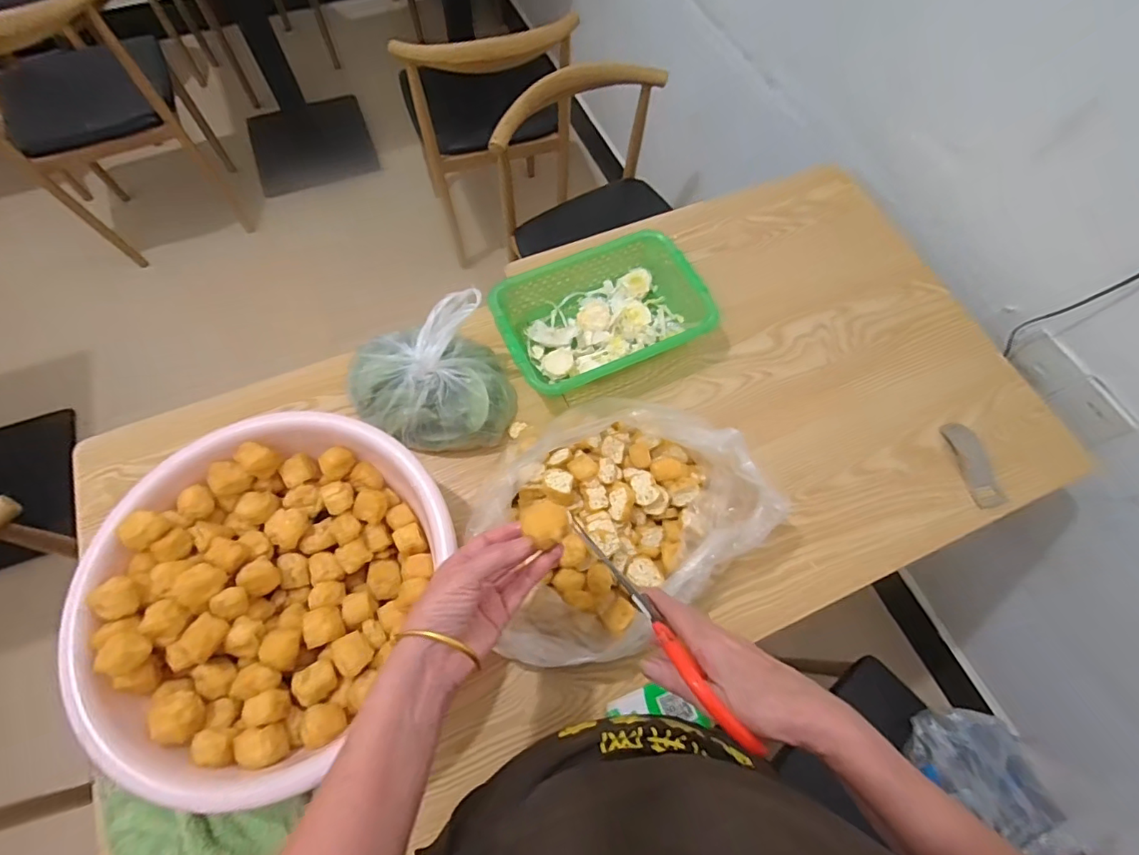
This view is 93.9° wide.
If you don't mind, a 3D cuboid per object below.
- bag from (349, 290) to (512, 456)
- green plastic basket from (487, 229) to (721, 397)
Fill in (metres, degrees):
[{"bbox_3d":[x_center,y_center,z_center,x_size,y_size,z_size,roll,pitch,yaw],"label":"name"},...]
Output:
[{"bbox_3d":[-0.173,-0.066,0.644,0.204,0.120,0.155,3,66,0],"label":"bag"},{"bbox_3d":[0.042,-0.149,0.722,0.270,0.073,0.175,-23,68,-11],"label":"green plastic basket"}]

